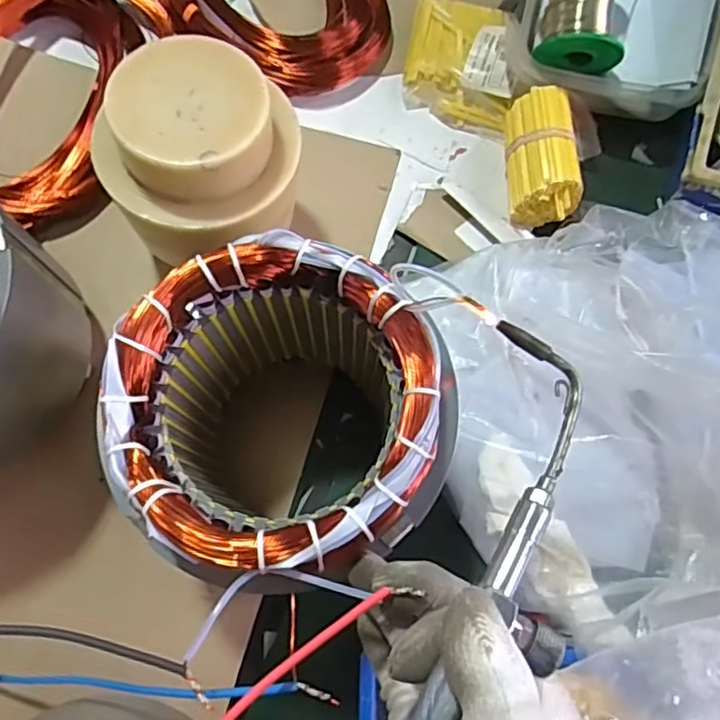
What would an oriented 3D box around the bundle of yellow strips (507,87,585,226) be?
[{"bbox_3d":[0.125,-0.137,0.435,0.047,0.039,0.089,-1,75,-2],"label":"bundle of yellow strips"}]

